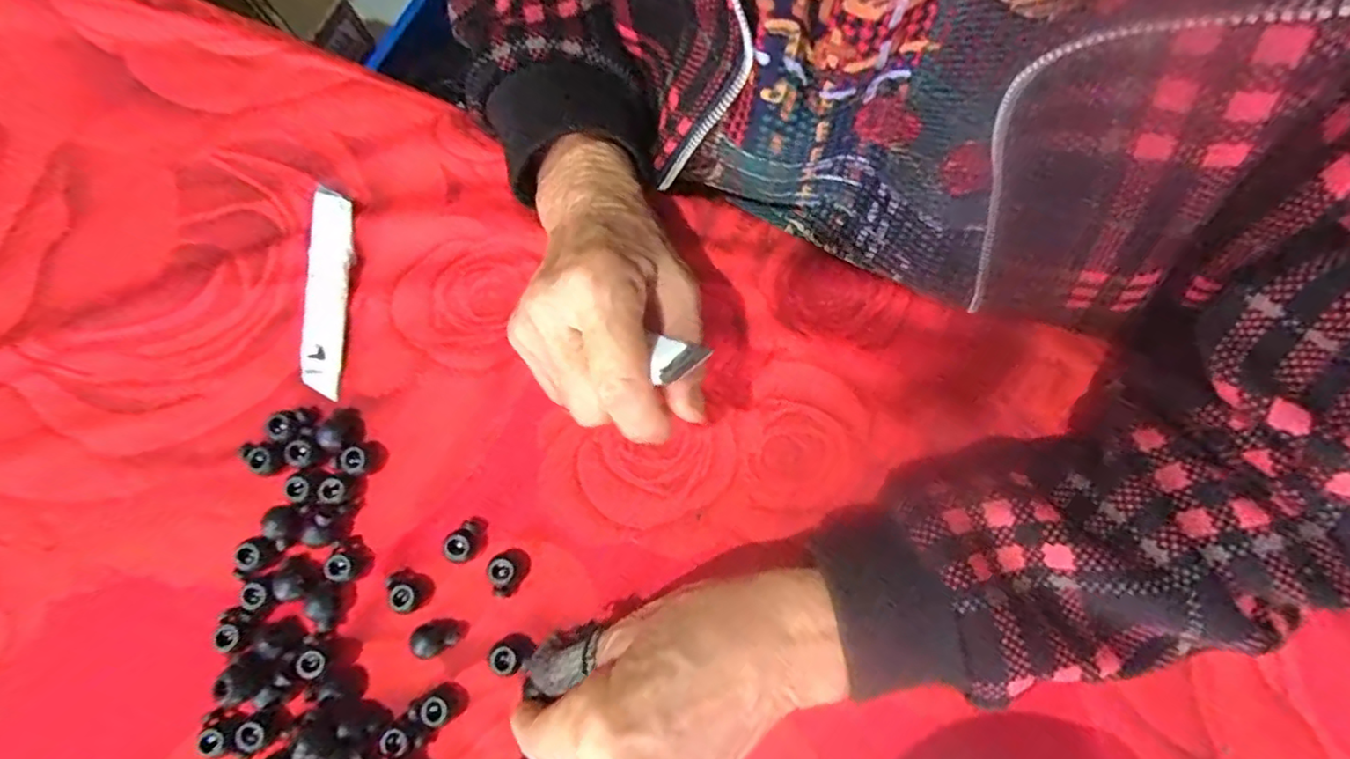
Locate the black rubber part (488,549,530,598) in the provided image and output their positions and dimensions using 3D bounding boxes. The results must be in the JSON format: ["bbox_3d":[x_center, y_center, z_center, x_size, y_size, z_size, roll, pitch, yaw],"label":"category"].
[{"bbox_3d":[-0.077,0.090,0.284,0.017,0.010,0.020,-16,80,-4],"label":"black rubber part"}]

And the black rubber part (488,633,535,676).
[{"bbox_3d":[-0.075,0.124,0.277,0.018,0.010,0.015,-42,82,-8],"label":"black rubber part"}]

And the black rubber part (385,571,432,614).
[{"bbox_3d":[-0.123,0.097,0.281,0.016,0.008,0.019,-30,81,-6],"label":"black rubber part"}]

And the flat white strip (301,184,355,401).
[{"bbox_3d":[-0.172,-0.044,0.301,0.019,0.007,0.102,1,79,0],"label":"flat white strip"}]

